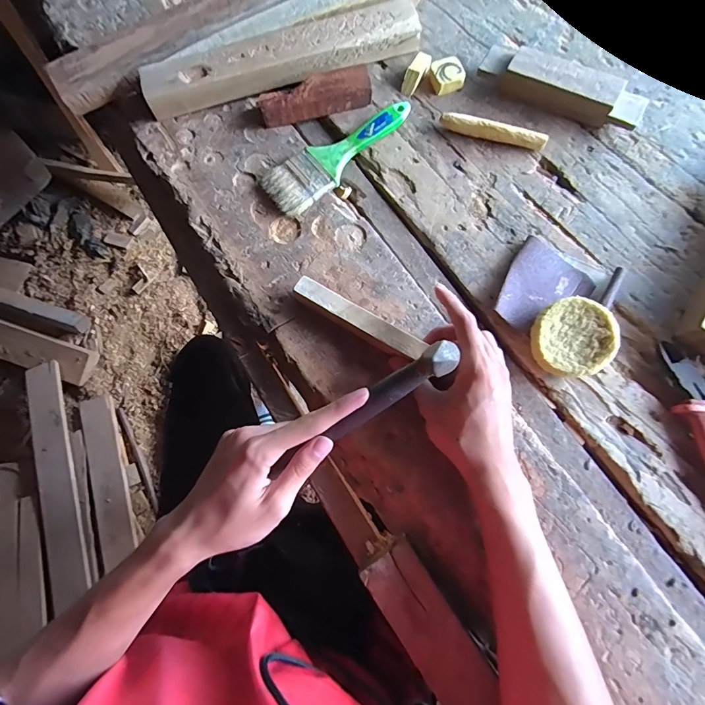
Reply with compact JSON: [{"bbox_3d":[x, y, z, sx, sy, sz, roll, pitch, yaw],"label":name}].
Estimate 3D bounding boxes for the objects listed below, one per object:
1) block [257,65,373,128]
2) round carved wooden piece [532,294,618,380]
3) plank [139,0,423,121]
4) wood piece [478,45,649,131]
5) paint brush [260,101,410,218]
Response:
[{"bbox_3d":[-0.045,-0.306,0.466,0.131,0.028,0.038,-15,75,-2],"label":"block"},{"bbox_3d":[0.211,-0.013,0.376,0.071,0.030,0.073,0,75,2],"label":"round carved wooden piece"},{"bbox_3d":[-0.084,-0.361,0.478,0.335,0.033,0.058,-17,76,-2],"label":"plank"},{"bbox_3d":[0.245,-0.312,0.457,0.188,0.033,0.047,25,78,8],"label":"wood piece"},{"bbox_3d":[-0.014,-0.231,0.451,0.193,0.016,0.058,-39,78,-8],"label":"paint brush"}]

